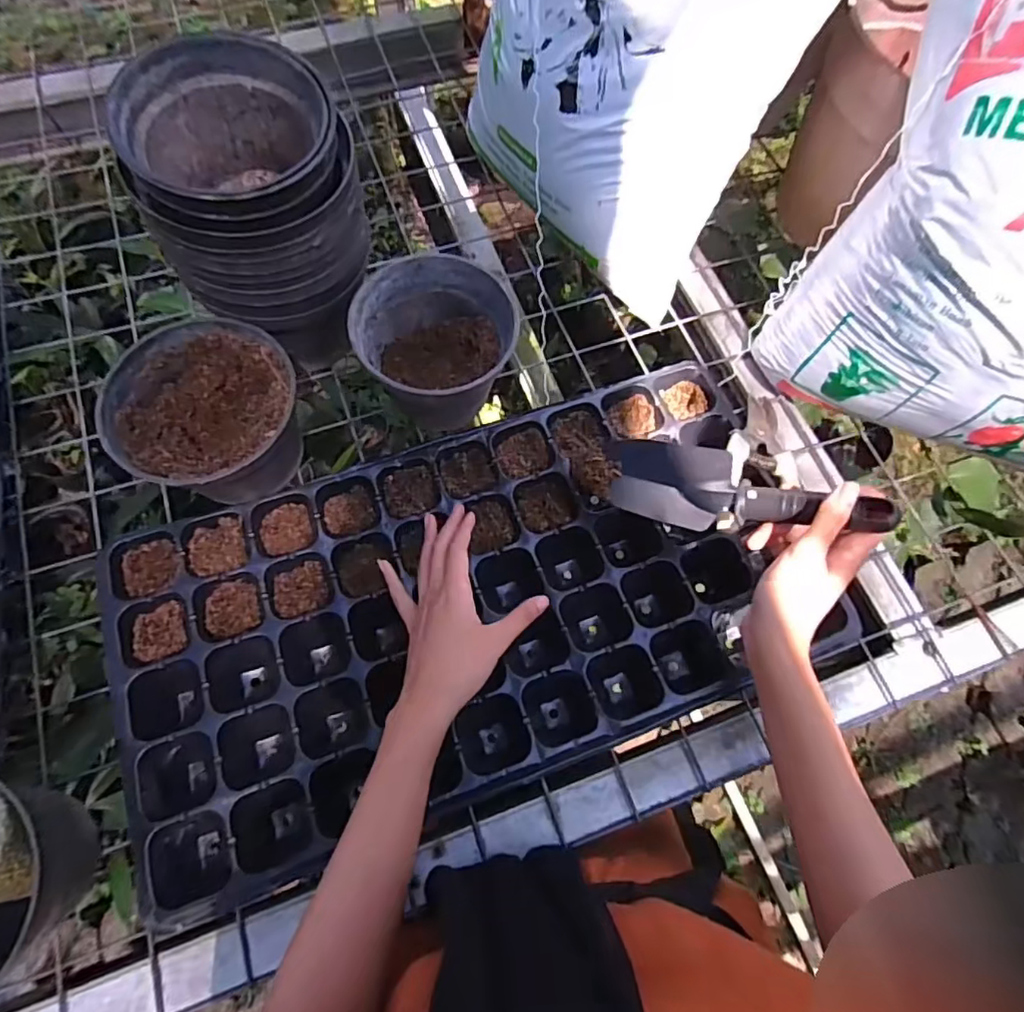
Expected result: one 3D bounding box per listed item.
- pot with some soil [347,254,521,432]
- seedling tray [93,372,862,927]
[{"bbox_3d":[-0.066,-0.126,0.486,0.114,0.098,0.125,1,69,-2],"label":"pot with some soil"},{"bbox_3d":[-0.027,0.071,0.466,0.508,0.060,0.273,-19,71,-9],"label":"seedling tray"}]

